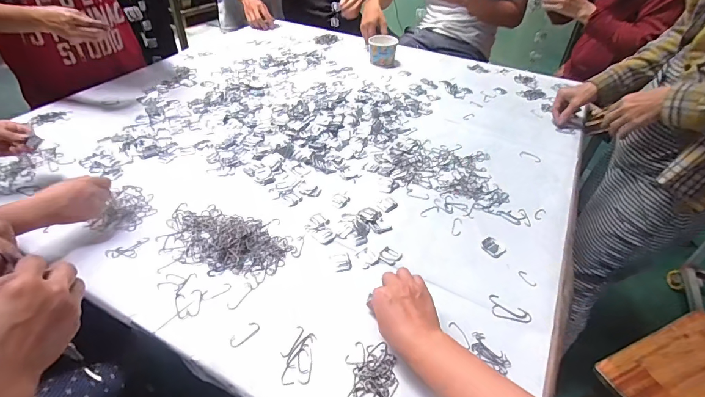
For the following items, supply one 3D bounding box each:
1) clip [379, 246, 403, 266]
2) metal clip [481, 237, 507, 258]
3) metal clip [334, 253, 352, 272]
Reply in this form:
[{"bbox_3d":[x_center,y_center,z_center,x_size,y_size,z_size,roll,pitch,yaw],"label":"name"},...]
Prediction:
[{"bbox_3d":[0.060,0.092,0.603,0.029,0.005,0.031,25,45,26],"label":"clip"},{"bbox_3d":[0.232,0.081,0.626,0.032,0.006,0.037,-30,49,-32],"label":"metal clip"},{"bbox_3d":[-0.015,0.099,0.592,0.025,0.004,0.033,-7,41,-10],"label":"metal clip"}]

